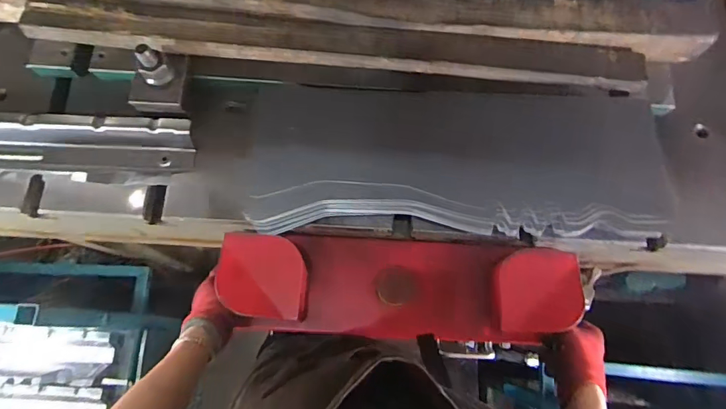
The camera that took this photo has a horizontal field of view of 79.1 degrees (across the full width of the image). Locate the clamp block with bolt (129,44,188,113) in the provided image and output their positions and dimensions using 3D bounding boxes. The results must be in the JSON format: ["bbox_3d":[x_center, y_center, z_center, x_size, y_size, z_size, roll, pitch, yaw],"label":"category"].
[{"bbox_3d":[-0.329,-0.196,0.692,0.087,0.084,0.086,1,75,0],"label":"clamp block with bolt"}]

